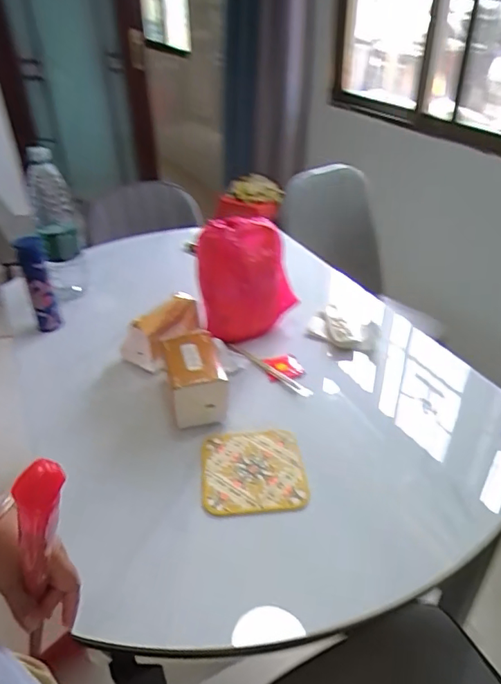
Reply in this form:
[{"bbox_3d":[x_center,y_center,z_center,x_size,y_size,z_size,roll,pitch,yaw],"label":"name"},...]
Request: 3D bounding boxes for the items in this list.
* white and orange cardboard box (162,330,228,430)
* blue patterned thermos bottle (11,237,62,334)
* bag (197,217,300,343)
[{"bbox_3d":[-0.094,0.062,0.870,0.092,0.090,0.135,-10,37,-12],"label":"white and orange cardboard box"},{"bbox_3d":[-0.421,-0.113,1.036,0.057,0.203,0.062,-14,37,-17],"label":"blue patterned thermos bottle"},{"bbox_3d":[-0.002,-0.112,0.985,0.186,0.229,0.112,-2,36,-1],"label":"bag"}]

